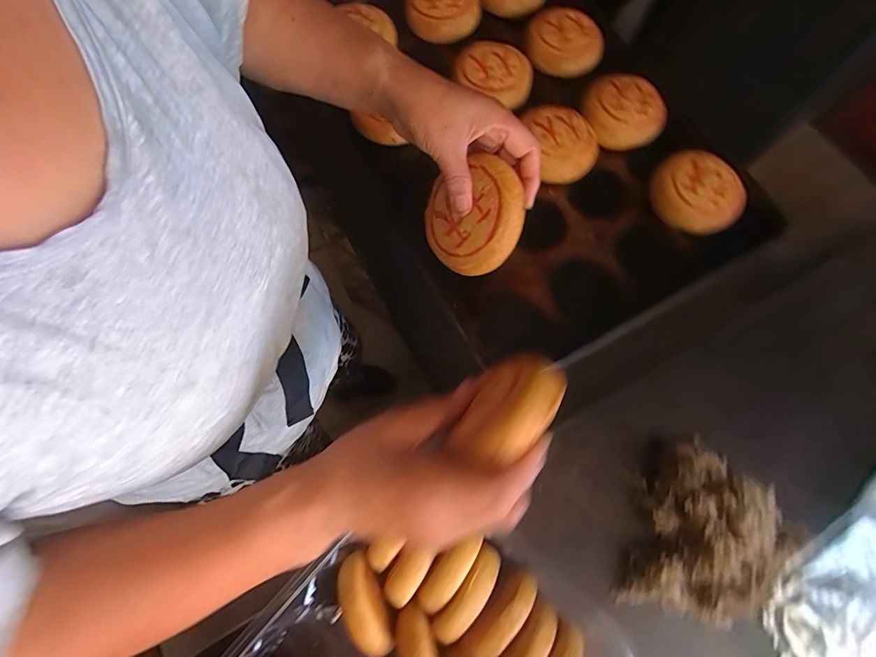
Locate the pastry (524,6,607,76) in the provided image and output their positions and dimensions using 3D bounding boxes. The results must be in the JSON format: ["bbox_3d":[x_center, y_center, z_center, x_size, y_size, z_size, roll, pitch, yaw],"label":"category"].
[{"bbox_3d":[0.173,-0.396,0.551,0.105,0.037,0.105,1,70,-1],"label":"pastry"}]

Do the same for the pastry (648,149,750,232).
[{"bbox_3d":[0.304,-0.161,0.470,0.101,0.035,0.092,1,70,-1],"label":"pastry"}]

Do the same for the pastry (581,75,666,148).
[{"bbox_3d":[0.239,-0.276,0.514,0.097,0.035,0.097,3,70,0],"label":"pastry"}]

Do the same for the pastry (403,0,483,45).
[{"bbox_3d":[0.005,-0.444,0.562,0.105,0.035,0.105,9,70,2],"label":"pastry"}]

